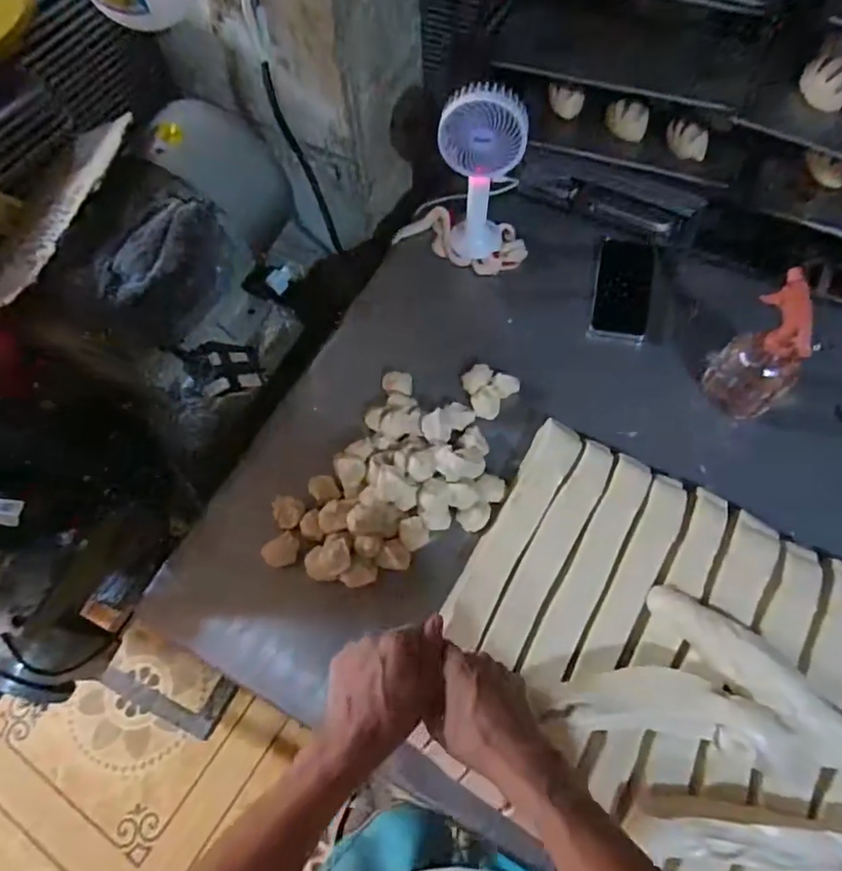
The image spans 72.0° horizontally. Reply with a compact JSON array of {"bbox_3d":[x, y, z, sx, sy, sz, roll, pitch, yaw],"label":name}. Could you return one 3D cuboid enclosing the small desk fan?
[{"bbox_3d":[0.079,-0.340,0.771,0.107,0.220,0.066,3,65,5],"label":"small desk fan"}]

